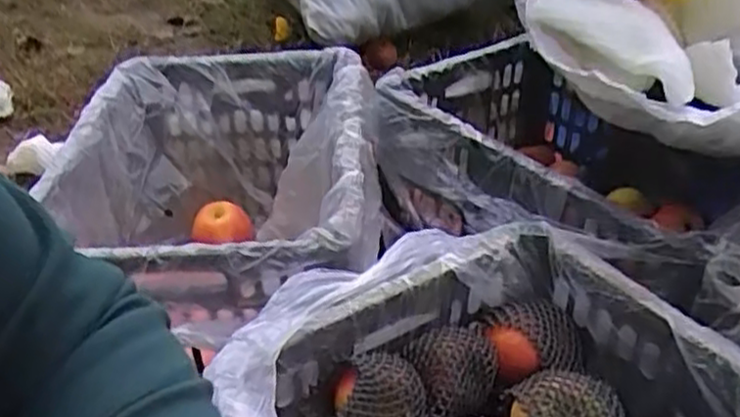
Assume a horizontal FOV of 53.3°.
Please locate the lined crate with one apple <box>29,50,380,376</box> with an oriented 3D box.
[{"bbox_3d":[-0.180,-0.004,0.945,0.355,0.230,0.507,0,32,2],"label":"lined crate with one apple"}]

